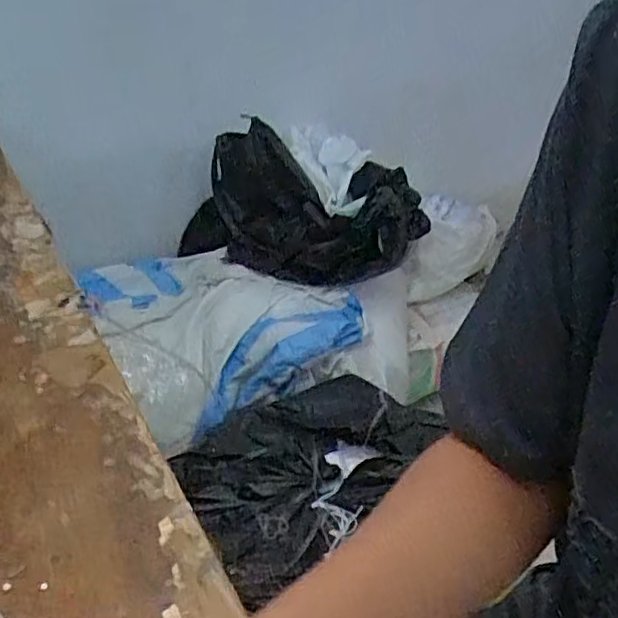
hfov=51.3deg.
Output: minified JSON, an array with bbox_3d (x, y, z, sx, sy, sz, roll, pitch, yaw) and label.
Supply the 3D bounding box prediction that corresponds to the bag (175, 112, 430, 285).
[{"bbox_3d":[-0.011,-0.240,1.326,0.517,0.280,0.372,-8,37,-4],"label":"bag"}]

